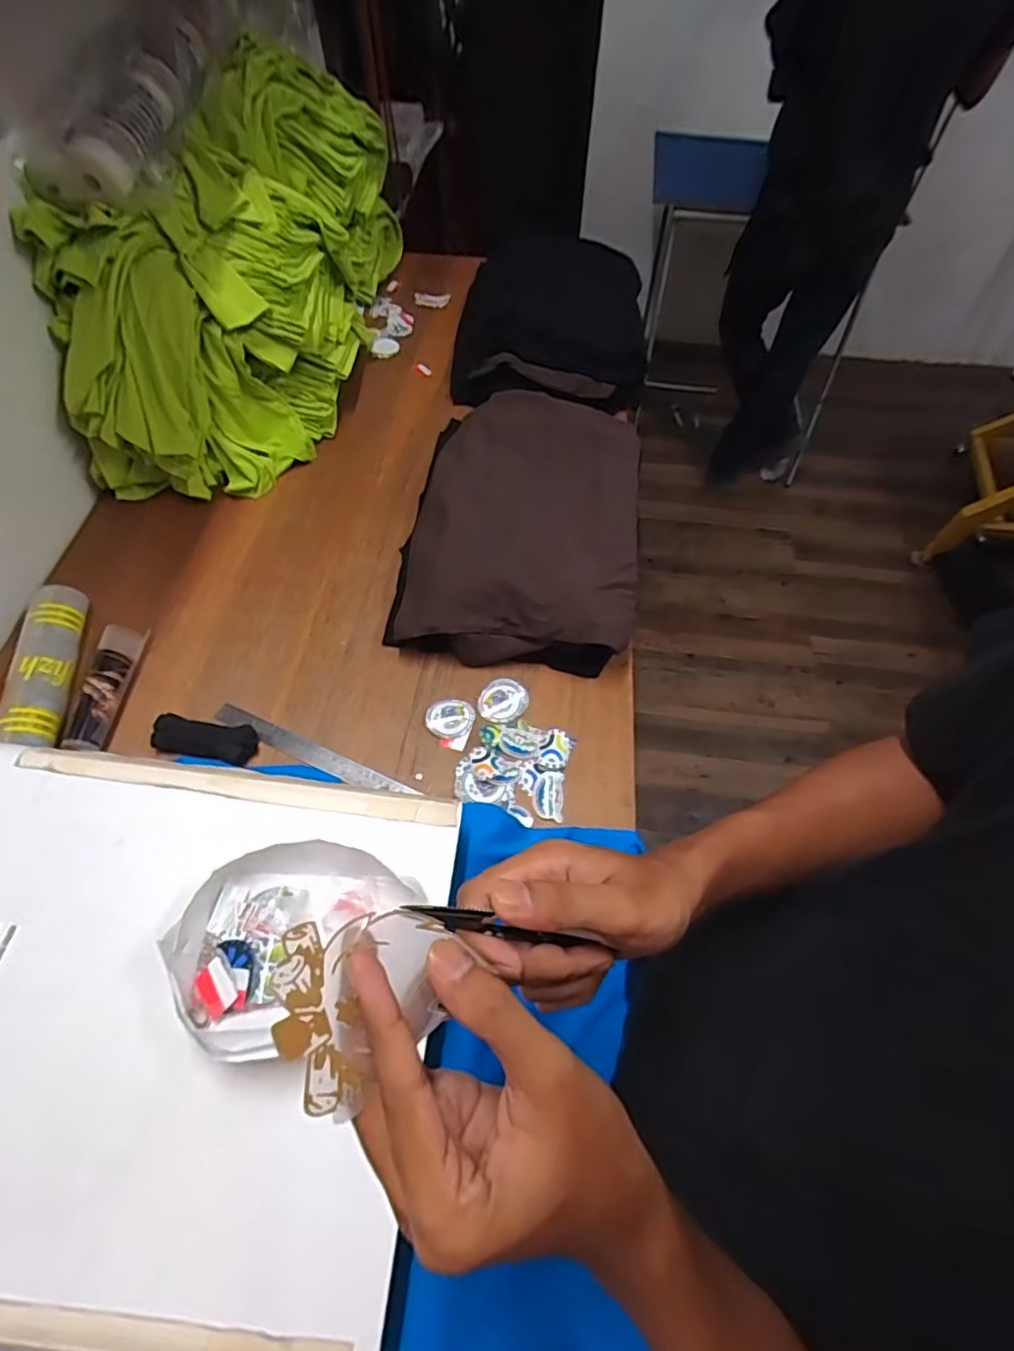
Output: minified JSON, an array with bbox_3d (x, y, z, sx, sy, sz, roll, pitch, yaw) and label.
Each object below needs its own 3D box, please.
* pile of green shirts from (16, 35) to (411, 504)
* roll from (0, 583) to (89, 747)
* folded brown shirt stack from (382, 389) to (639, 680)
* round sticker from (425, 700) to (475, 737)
[{"bbox_3d":[-0.463,-0.711,1.045,0.362,0.385,0.749,5,58,0],"label":"pile of green shirts"},{"bbox_3d":[-0.615,-0.012,0.800,0.065,0.054,0.247,-8,59,-8],"label":"roll"},{"bbox_3d":[0.028,-0.251,0.954,0.352,0.091,0.517,7,58,2],"label":"folded brown shirt stack"},{"bbox_3d":[-0.075,0.055,0.807,0.066,0.011,0.053,-25,62,-17],"label":"round sticker"}]

